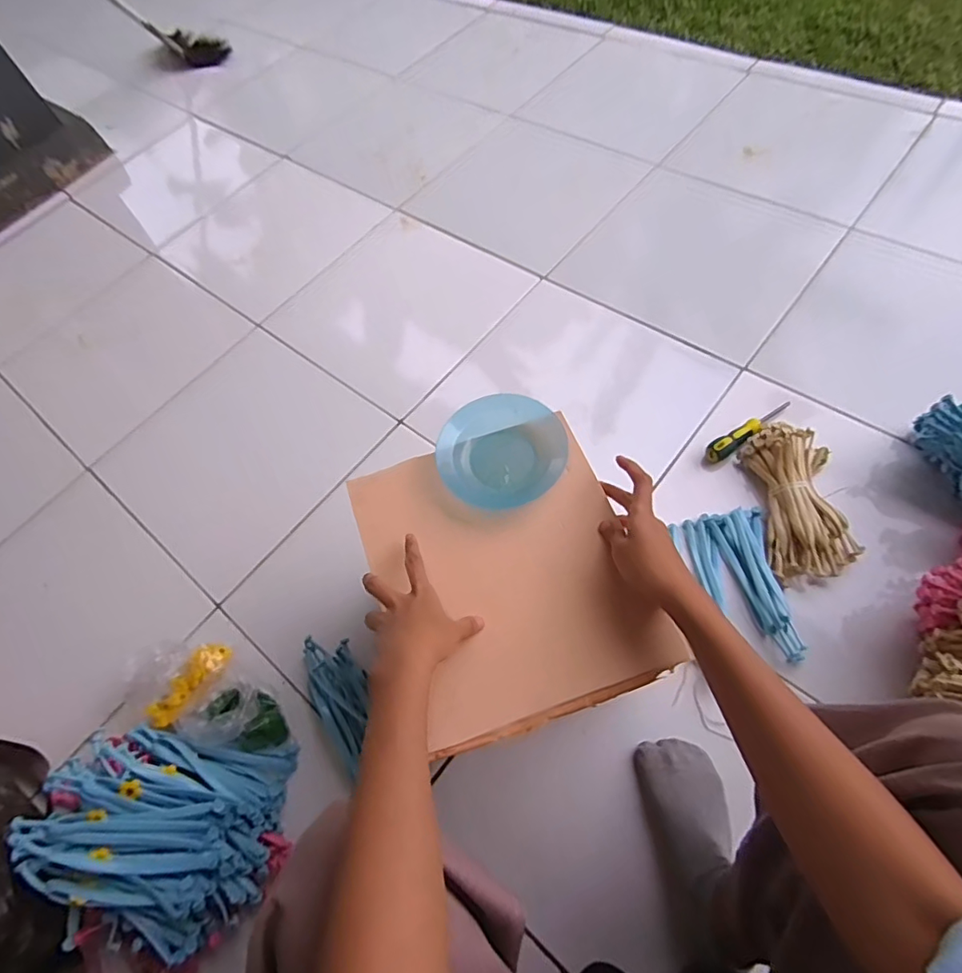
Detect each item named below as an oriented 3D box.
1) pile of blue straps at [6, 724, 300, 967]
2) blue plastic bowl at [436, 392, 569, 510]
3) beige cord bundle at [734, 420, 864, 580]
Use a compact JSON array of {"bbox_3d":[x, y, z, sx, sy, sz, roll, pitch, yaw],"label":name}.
[{"bbox_3d":[-0.361,0.389,0.598,0.246,0.136,0.200,4,64,10],"label":"pile of blue straps"},{"bbox_3d":[0.020,-0.038,0.549,0.129,0.033,0.112,-3,62,7],"label":"blue plastic bowl"},{"bbox_3d":[0.432,0.012,0.720,0.112,0.041,0.219,-5,62,6],"label":"beige cord bundle"}]

